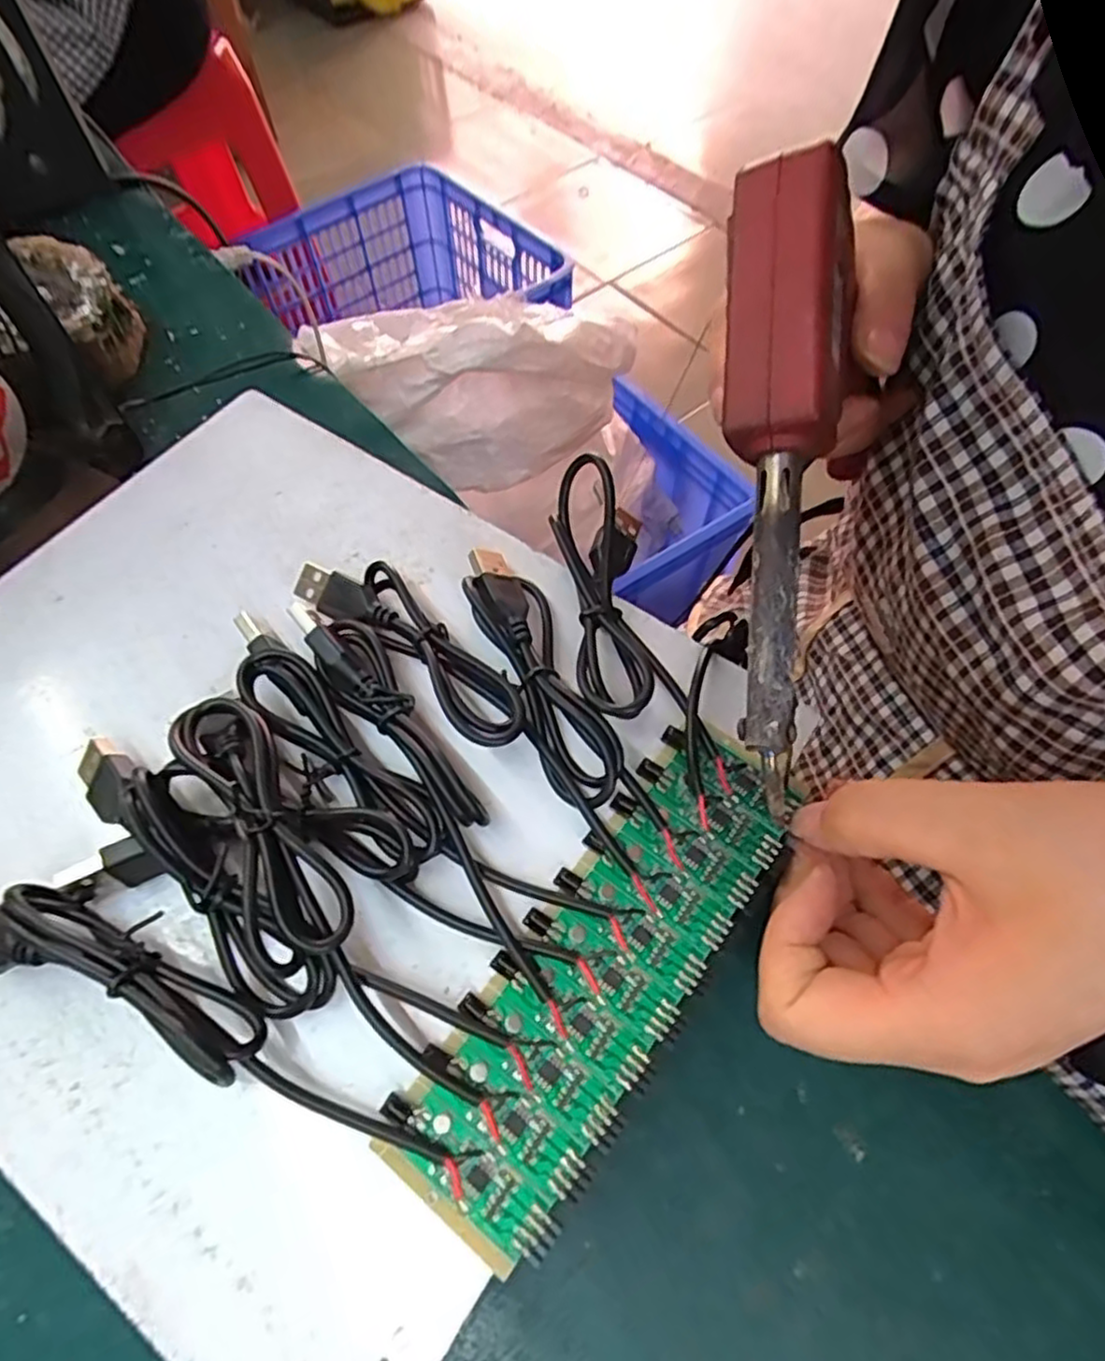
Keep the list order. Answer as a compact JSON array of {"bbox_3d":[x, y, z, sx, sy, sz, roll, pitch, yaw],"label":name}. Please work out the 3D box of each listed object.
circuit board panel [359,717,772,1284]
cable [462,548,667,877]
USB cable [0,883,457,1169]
[{"bbox_3d":[0.015,0.071,0.188,0.044,0.007,0.137,33,67,17],"label":"circuit board panel"},{"bbox_3d":[0.000,0.003,0.219,0.023,0.014,0.109,-21,63,-10],"label":"cable"},{"bbox_3d":[-0.091,0.078,0.176,0.144,0.023,0.023,18,63,10],"label":"USB cable"}]

